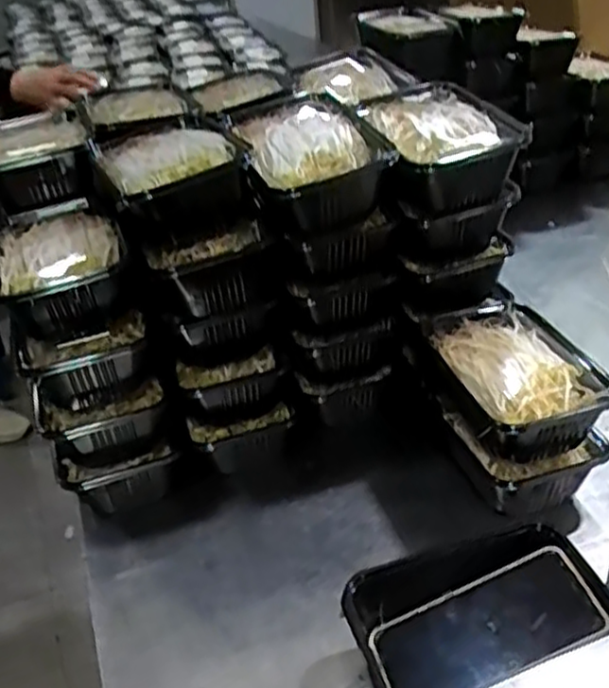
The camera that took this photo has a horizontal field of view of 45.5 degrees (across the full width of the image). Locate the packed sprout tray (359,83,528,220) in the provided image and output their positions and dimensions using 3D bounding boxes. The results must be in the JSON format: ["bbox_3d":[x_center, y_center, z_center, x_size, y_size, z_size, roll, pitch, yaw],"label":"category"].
[{"bbox_3d":[0.127,-0.188,0.704,0.131,0.072,0.180,-8,32,-3],"label":"packed sprout tray"}]

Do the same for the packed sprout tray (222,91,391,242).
[{"bbox_3d":[-0.007,-0.169,0.682,0.119,0.079,0.179,-14,33,-13],"label":"packed sprout tray"}]

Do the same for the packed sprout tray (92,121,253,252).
[{"bbox_3d":[-0.122,-0.145,0.659,0.118,0.070,0.182,-16,34,-16],"label":"packed sprout tray"}]

